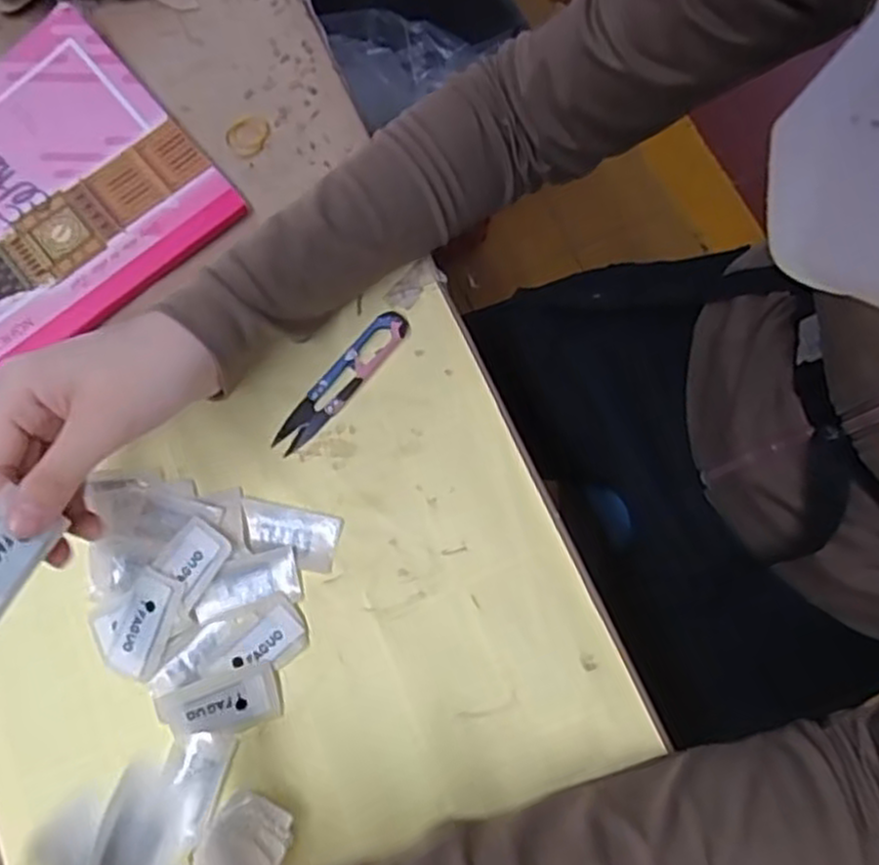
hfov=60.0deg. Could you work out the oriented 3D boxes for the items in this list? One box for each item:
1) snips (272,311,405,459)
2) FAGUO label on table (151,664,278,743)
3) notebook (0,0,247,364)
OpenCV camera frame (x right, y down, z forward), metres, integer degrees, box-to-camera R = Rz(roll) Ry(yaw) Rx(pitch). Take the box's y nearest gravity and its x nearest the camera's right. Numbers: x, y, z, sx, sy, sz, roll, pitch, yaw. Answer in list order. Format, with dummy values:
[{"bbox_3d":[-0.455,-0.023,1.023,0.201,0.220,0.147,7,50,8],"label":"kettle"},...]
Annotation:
[{"bbox_3d":[-0.055,-0.030,0.428,0.018,0.009,0.100,40,78,11],"label":"snips"},{"bbox_3d":[-0.108,0.135,0.376,0.056,0.011,0.029,-11,95,-22],"label":"FAGUO label on table"},{"bbox_3d":[-0.264,-0.119,0.441,0.247,0.016,0.174,-40,81,-9],"label":"notebook"}]

